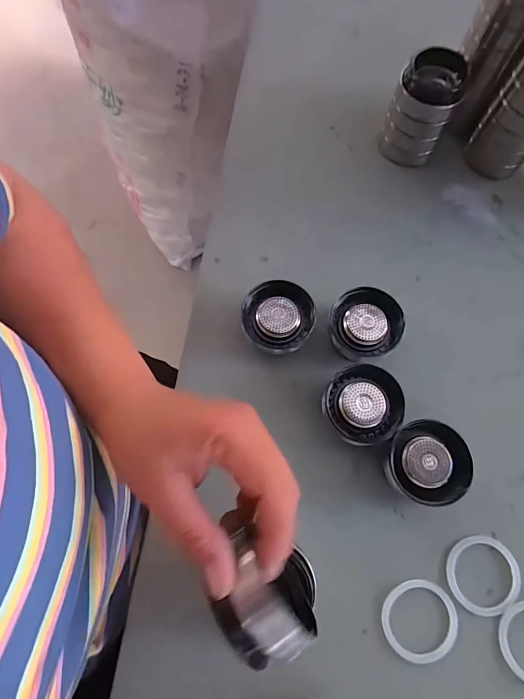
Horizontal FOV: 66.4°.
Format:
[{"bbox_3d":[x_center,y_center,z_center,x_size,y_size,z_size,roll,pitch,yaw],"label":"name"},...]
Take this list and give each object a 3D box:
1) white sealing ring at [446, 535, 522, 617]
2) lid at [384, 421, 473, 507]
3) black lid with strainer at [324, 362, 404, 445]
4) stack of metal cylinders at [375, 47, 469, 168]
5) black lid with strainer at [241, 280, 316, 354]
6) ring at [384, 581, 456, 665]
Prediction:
[{"bbox_3d":[0.183,0.185,0.329,0.060,0.004,0.057,0,70,0],"label":"white sealing ring"},{"bbox_3d":[0.139,0.095,0.341,0.063,0.034,0.066,0,70,0],"label":"lid"},{"bbox_3d":[0.089,0.049,0.357,0.066,0.025,0.068,0,70,0],"label":"black lid with strainer"},{"bbox_3d":[0.168,-0.252,0.427,0.062,0.094,0.059,18,71,7],"label":"stack of metal cylinders"},{"bbox_3d":[0.016,-0.029,0.384,0.064,0.033,0.065,0,70,0],"label":"black lid with strainer"},{"bbox_3d":[0.126,0.216,0.318,0.060,0.004,0.055,0,70,0],"label":"ring"}]

